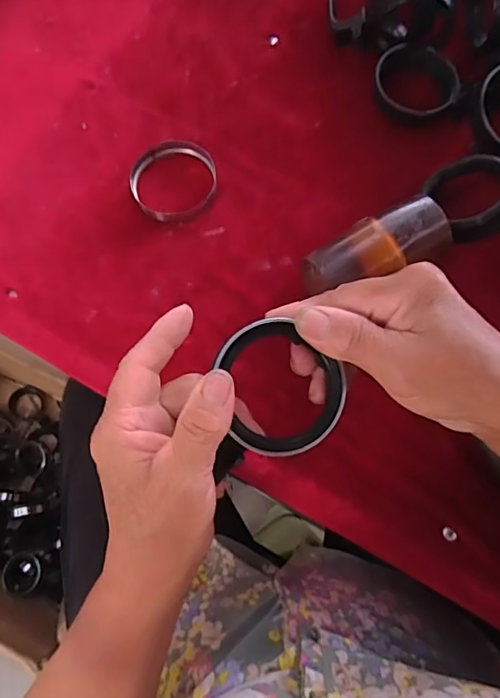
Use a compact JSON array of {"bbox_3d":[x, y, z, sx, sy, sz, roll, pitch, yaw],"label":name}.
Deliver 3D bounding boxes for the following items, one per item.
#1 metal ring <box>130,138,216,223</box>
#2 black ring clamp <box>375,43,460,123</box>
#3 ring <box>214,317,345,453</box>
[{"bbox_3d":[-0.064,-0.143,0.406,0.071,0.012,0.070,0,72,1],"label":"metal ring"},{"bbox_3d":[0.144,-0.235,0.426,0.070,0.021,0.069,0,72,1],"label":"black ring clamp"},{"bbox_3d":[0.013,0.021,0.252,0.069,0.011,0.062,40,81,0],"label":"ring"}]

